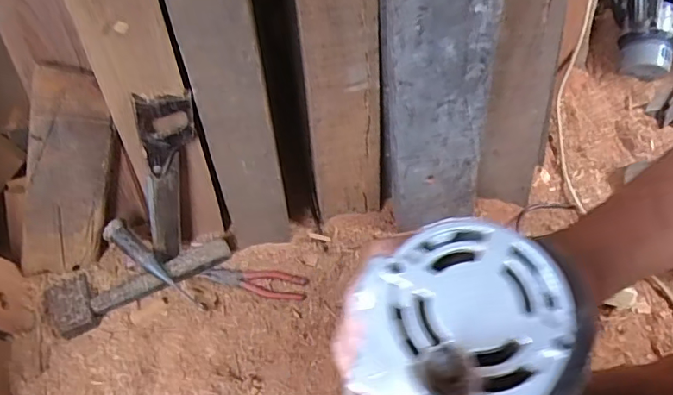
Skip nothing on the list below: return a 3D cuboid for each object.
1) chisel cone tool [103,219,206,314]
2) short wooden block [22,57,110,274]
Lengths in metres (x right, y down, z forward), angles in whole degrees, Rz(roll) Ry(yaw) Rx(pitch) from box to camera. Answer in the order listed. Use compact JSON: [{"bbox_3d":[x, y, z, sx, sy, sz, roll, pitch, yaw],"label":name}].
[{"bbox_3d":[-0.331,0.130,0.970,0.237,0.032,0.041,42,68,0],"label":"chisel cone tool"},{"bbox_3d":[-0.462,-0.037,0.912,0.128,0.382,0.038,5,29,-24],"label":"short wooden block"}]

